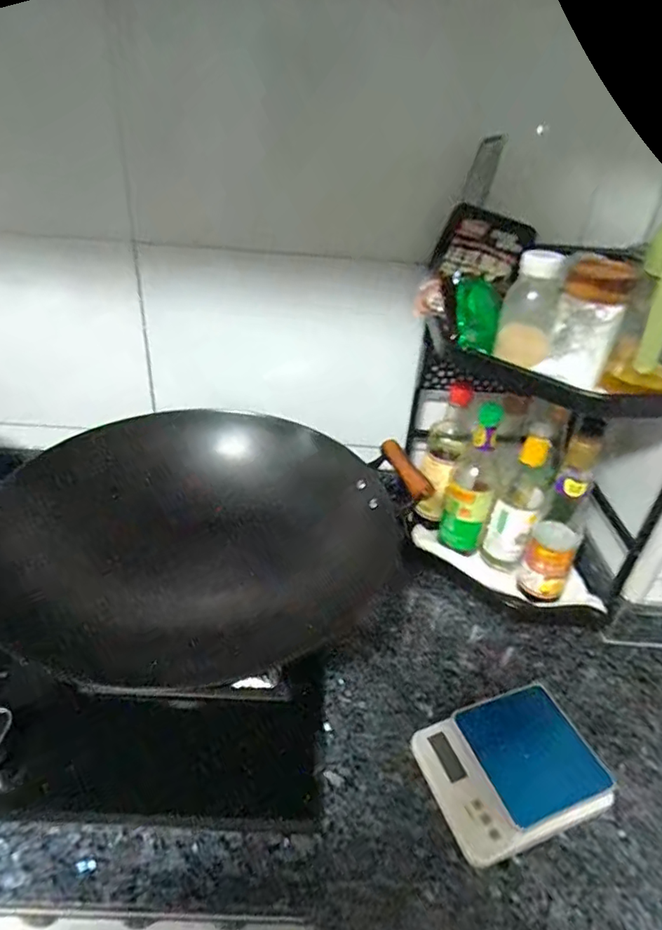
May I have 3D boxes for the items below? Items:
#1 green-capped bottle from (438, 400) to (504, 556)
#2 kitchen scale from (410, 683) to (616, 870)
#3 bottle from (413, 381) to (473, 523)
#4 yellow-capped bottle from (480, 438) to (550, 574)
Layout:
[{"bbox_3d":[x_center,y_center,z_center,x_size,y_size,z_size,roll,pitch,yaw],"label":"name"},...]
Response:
[{"bbox_3d":[0.206,0.023,0.788,0.062,0.242,0.065,13,35,12],"label":"green-capped bottle"},{"bbox_3d":[0.194,0.321,0.581,0.179,0.034,0.133,-10,37,-20],"label":"kitchen scale"},{"bbox_3d":[0.169,-0.015,0.836,0.050,0.212,0.062,20,37,20],"label":"bottle"},{"bbox_3d":[0.271,0.054,0.786,0.058,0.233,0.062,18,37,18],"label":"yellow-capped bottle"}]

